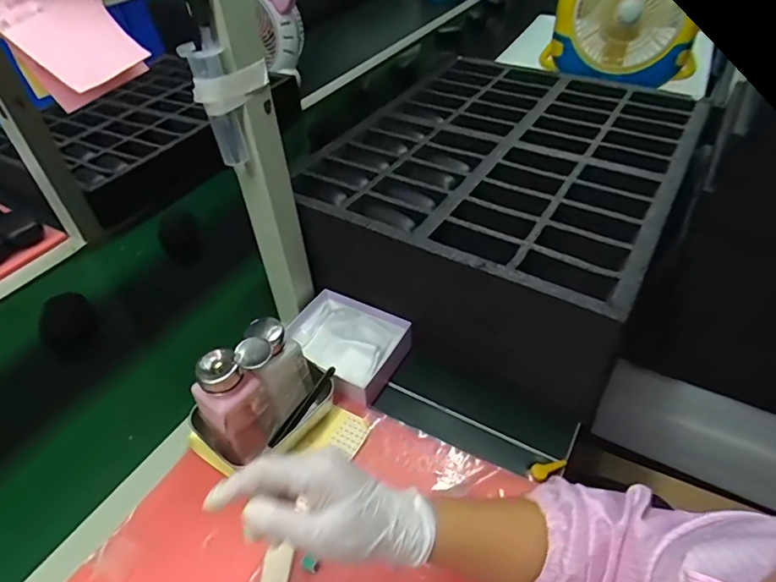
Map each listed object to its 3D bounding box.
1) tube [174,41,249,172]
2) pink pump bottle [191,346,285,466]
[{"bbox_3d":[-0.153,-0.160,0.447,0.027,0.115,0.025,23,49,25],"label":"tube"},{"bbox_3d":[-0.146,0.108,0.473,0.046,0.115,0.057,26,50,28],"label":"pink pump bottle"}]

